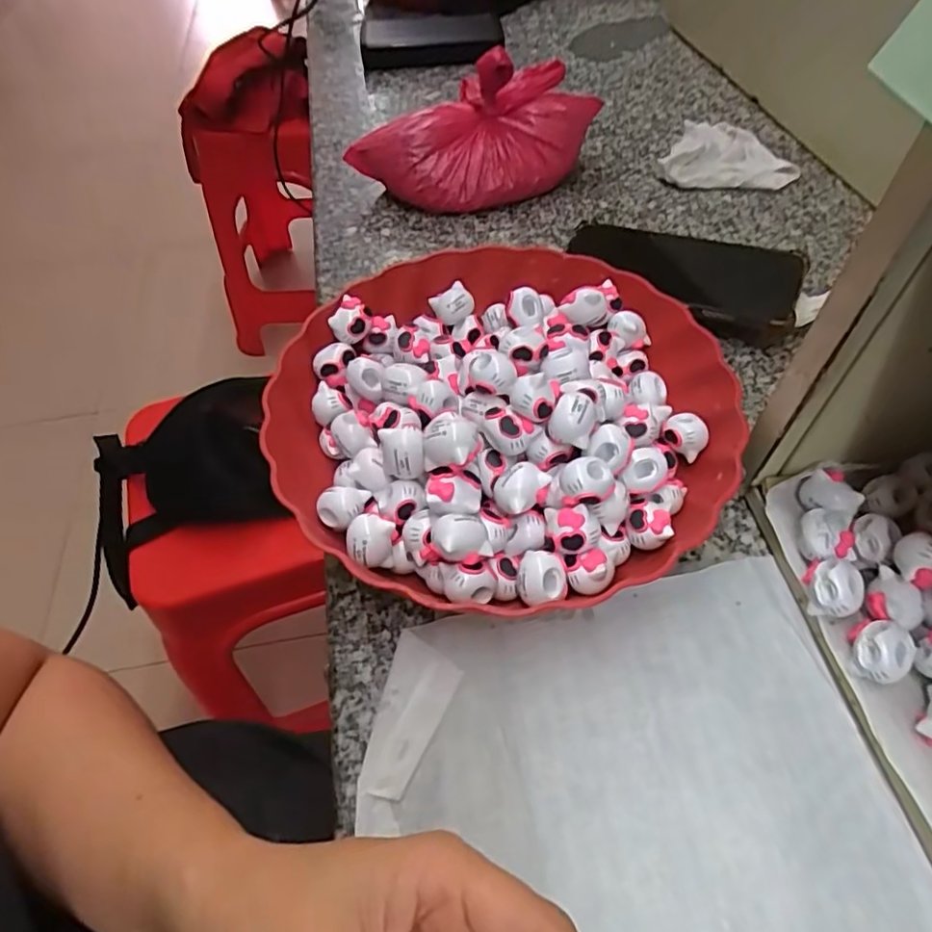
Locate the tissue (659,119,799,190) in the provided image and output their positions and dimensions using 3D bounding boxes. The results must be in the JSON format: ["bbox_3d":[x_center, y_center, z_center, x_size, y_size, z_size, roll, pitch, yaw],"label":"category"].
[{"bbox_3d":[0.223,-0.277,0.536,0.109,0.017,0.110,1,54,4],"label":"tissue"}]

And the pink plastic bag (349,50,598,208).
[{"bbox_3d":[0.011,-0.260,0.492,0.207,0.081,0.081,-11,55,-6],"label":"pink plastic bag"}]

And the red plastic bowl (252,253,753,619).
[{"bbox_3d":[0.021,-0.034,0.332,0.228,0.073,0.236,-1,53,1],"label":"red plastic bowl"}]

